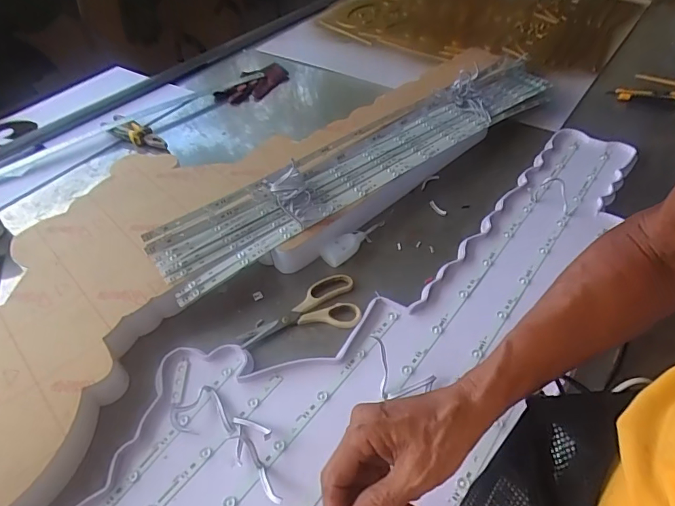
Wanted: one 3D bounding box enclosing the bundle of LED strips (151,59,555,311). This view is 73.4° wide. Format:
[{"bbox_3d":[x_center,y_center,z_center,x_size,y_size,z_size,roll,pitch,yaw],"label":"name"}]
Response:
[{"bbox_3d":[0.085,-0.202,0.851,0.908,0.051,0.185,-30,53,-23],"label":"bundle of LED strips"}]

